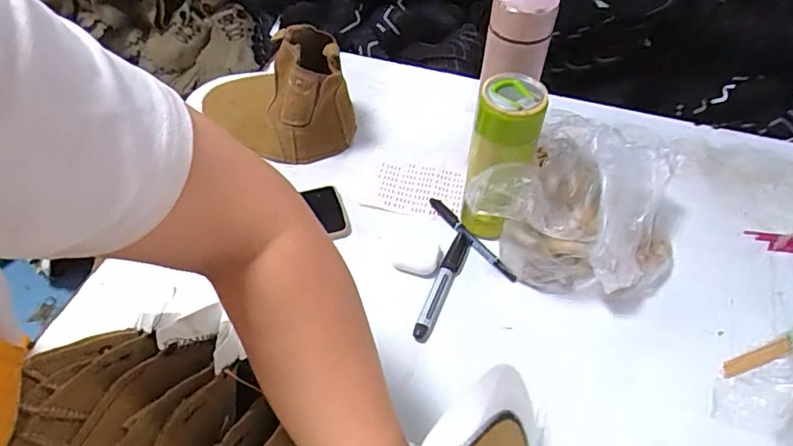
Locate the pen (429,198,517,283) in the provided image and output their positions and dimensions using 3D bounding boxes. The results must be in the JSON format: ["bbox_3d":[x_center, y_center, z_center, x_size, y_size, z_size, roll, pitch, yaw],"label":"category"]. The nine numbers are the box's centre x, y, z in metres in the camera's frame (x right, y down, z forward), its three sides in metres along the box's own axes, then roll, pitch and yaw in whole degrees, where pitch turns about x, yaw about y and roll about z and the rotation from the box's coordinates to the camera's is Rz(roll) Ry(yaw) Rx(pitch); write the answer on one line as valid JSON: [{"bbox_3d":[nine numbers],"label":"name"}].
[{"bbox_3d":[0.084,0.015,0.597,0.012,0.012,0.141,-29,57,-23],"label":"pen"}]

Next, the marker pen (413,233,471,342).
[{"bbox_3d":[0.050,0.061,0.554,0.019,0.015,0.145,20,53,14],"label":"marker pen"}]

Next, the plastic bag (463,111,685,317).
[{"bbox_3d":[0.218,-0.031,0.561,0.192,0.128,0.246,29,56,20],"label":"plastic bag"}]

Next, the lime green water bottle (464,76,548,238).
[{"bbox_3d":[0.109,-0.062,0.547,0.060,0.187,0.051,22,54,15],"label":"lime green water bottle"}]

